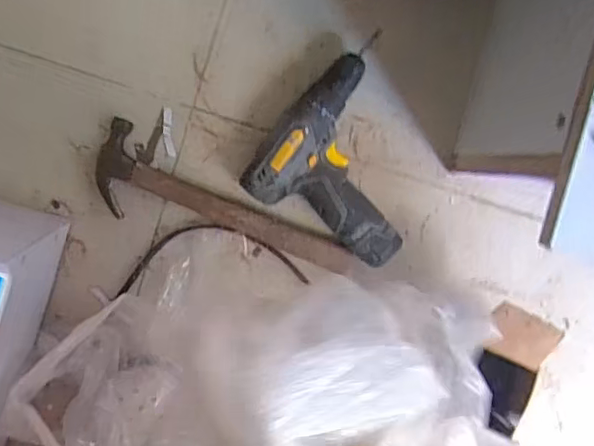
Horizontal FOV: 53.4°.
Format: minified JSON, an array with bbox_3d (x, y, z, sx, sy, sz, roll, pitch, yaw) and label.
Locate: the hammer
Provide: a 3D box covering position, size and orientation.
[{"bbox_3d":[-0.075,-0.007,0.668,0.319,0.028,0.091,24,95,-5],"label":"hammer"}]

